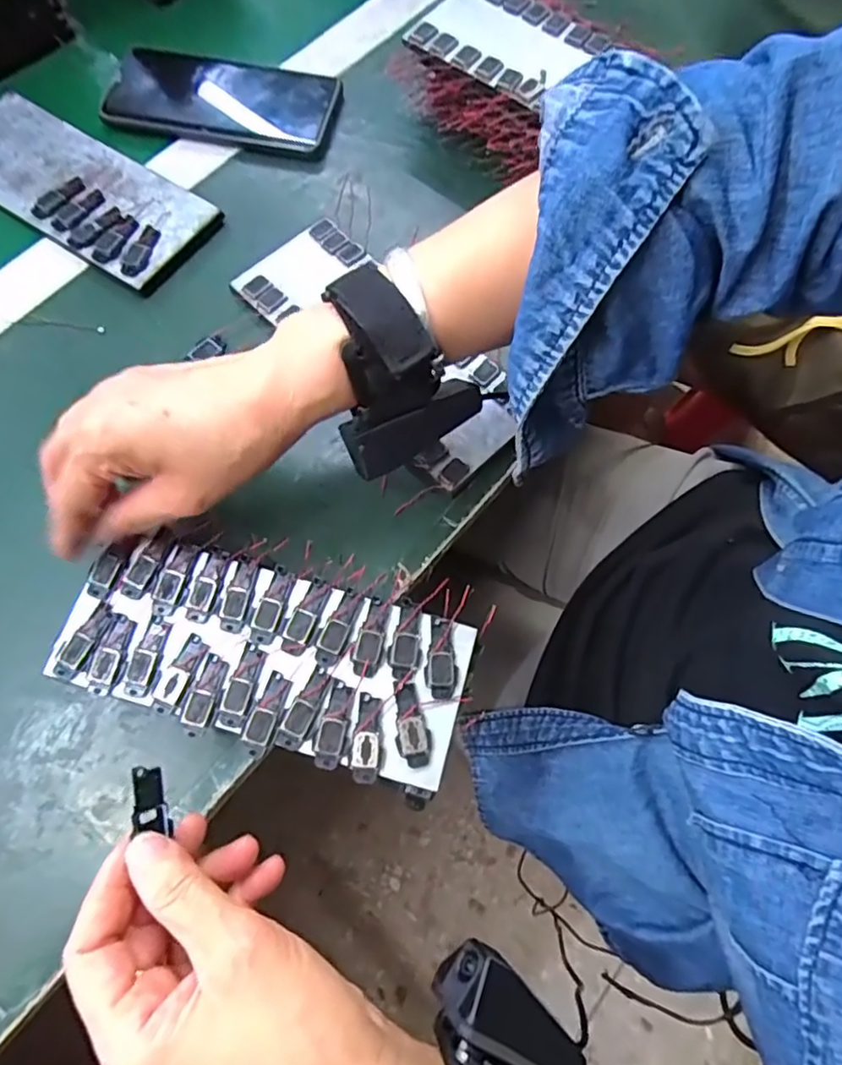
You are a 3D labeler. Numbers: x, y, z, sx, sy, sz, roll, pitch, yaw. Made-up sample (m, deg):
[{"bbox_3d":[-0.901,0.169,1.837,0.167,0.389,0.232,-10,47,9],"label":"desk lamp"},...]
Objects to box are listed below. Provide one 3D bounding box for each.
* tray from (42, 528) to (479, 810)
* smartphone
[{"bbox_3d":[-0.078,0.062,0.315,0.197,0.029,0.086,18,75,3],"label":"tray"},{"bbox_3d":[-0.141,-0.317,0.443,0.161,0.009,0.077,10,75,1],"label":"smartphone"}]

